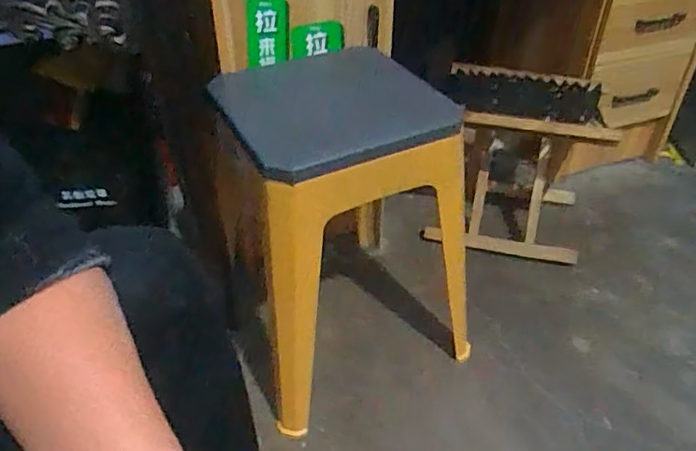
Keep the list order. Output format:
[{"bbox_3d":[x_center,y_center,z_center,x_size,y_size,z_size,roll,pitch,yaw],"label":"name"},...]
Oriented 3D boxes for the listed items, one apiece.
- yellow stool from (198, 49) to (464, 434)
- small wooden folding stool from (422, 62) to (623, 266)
[{"bbox_3d":[-0.011,0.018,0.939,0.352,0.472,0.300,-19,43,-20],"label":"yellow stool"},{"bbox_3d":[0.348,-0.134,1.236,0.313,0.322,0.264,9,41,12],"label":"small wooden folding stool"}]

